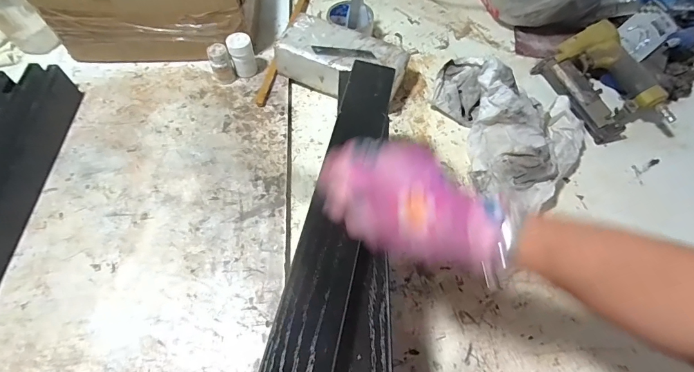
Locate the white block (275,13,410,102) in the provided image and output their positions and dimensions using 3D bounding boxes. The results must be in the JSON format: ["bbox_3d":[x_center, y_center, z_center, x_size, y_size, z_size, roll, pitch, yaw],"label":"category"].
[{"bbox_3d":[-0.009,-0.205,0.616,0.208,0.072,0.107,24,63,12],"label":"white block"}]

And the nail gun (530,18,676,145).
[{"bbox_3d":[0.421,-0.170,0.604,0.129,0.073,0.200,-17,61,-12],"label":"nail gun"}]

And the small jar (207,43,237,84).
[{"bbox_3d":[-0.204,-0.199,0.601,0.033,0.063,0.026,-13,60,-10],"label":"small jar"}]

